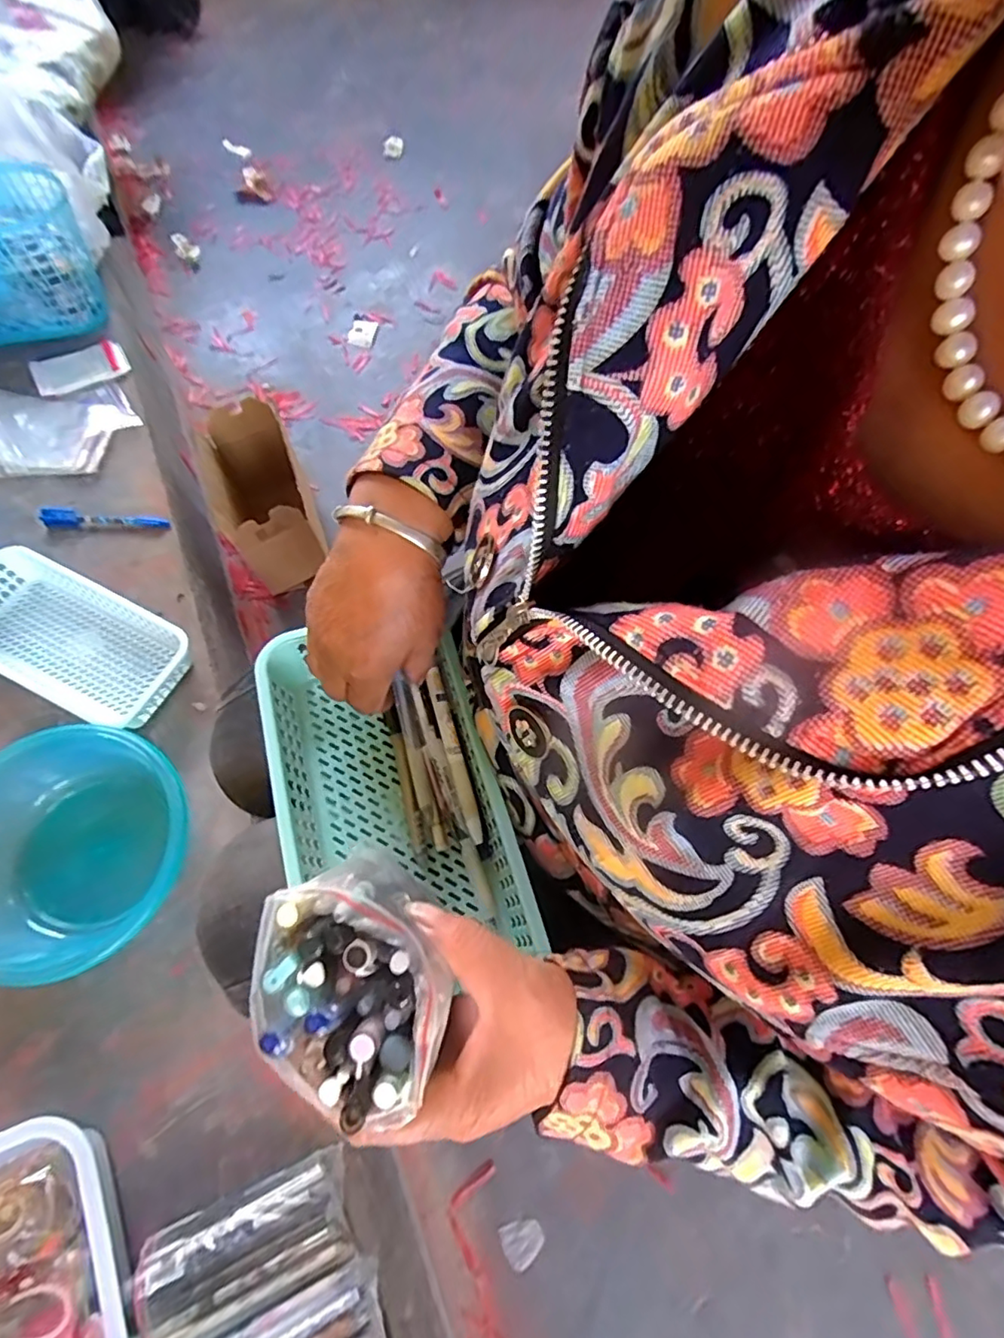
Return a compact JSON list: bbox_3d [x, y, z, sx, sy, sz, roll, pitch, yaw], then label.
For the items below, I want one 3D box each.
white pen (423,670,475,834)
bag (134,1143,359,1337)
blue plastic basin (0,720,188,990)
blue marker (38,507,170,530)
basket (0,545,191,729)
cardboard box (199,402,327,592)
[{"bbox_3d":[-0.031,0.054,0.372,0.011,0.009,0.113,-15,69,-6],"label":"white pen"},{"bbox_3d":[-0.203,0.471,0.466,0.155,0.055,0.076,-20,70,-10],"label":"bag"},{"bbox_3d":[-0.414,0.176,0.559,0.206,0.081,0.220,-29,72,-13],"label":"blue plastic basin"},{"bbox_3d":[-0.501,-0.189,0.728,0.150,0.019,0.022,0,68,-2],"label":"blue marker"},{"bbox_3d":[-0.488,-0.034,0.657,0.265,0.048,0.137,26,69,8],"label":"basket"},{"bbox_3d":[-0.362,-0.254,0.870,0.124,0.175,0.227,-24,70,-9],"label":"cardboard box"}]

